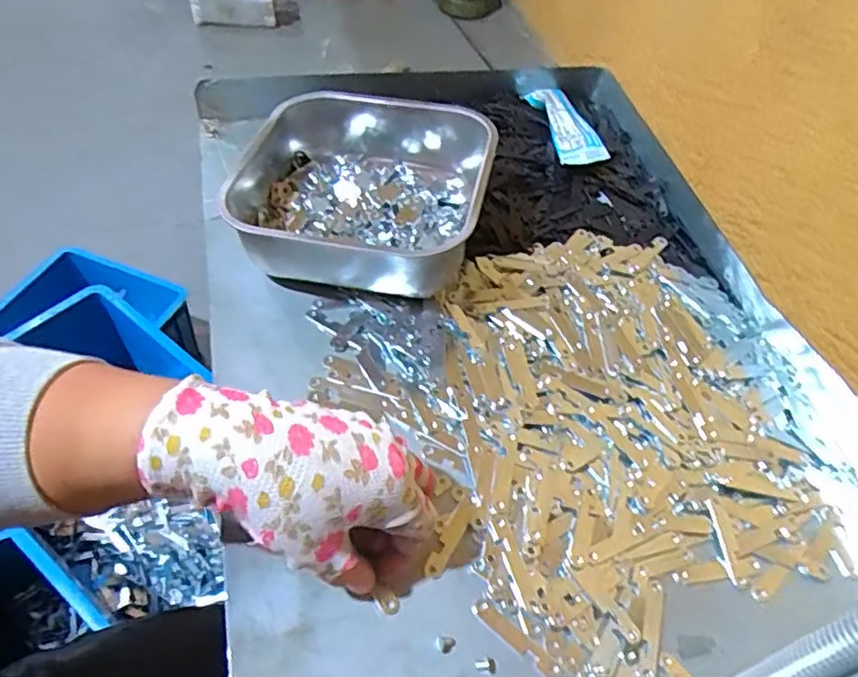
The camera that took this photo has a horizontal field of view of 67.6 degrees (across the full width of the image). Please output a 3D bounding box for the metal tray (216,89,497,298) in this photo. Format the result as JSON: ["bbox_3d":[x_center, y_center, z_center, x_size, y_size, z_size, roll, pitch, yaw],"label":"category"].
[{"bbox_3d":[-0.055,-0.114,0.494,0.180,0.066,0.180,11,52,4],"label":"metal tray"}]

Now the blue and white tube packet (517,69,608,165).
[{"bbox_3d":[0.124,-0.211,0.608,0.042,0.024,0.147,-6,53,-9],"label":"blue and white tube packet"}]

